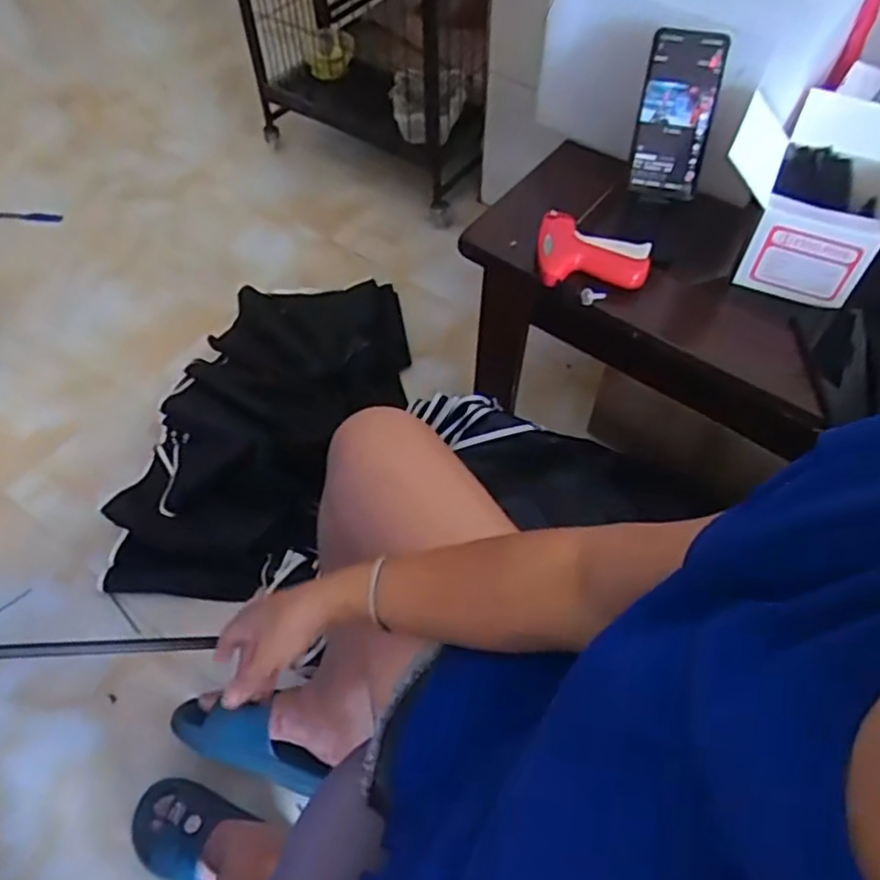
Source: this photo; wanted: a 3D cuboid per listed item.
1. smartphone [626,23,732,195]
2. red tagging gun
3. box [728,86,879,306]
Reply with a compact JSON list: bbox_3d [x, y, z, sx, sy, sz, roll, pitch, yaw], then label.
[{"bbox_3d":[0.235,-0.321,0.676,0.070,0.146,0.017,11,21,13],"label":"smartphone"},{"bbox_3d":[0.164,-0.204,0.730,0.112,0.024,0.090,5,56,3],"label":"red tagging gun"},{"bbox_3d":[0.384,-0.236,0.683,0.201,0.113,0.161,18,57,11],"label":"box"}]

